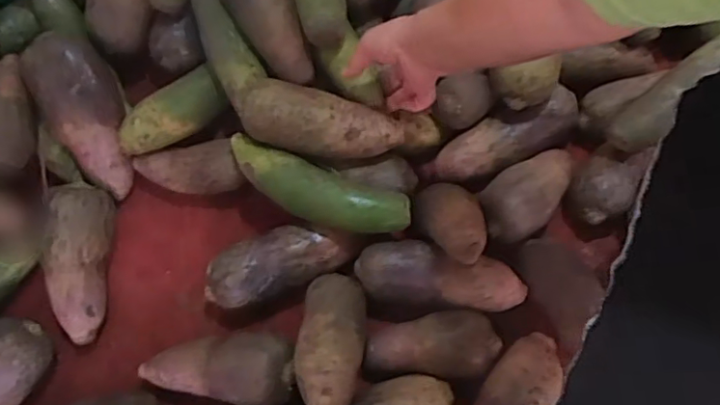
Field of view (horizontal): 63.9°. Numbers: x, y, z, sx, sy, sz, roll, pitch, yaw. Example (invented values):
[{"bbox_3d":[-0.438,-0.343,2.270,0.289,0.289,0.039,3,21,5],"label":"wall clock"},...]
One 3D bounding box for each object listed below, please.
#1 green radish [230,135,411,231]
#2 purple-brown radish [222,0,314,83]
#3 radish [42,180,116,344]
[{"bbox_3d":[-0.049,-0.012,0.598,0.201,0.044,0.058,20,71,9],"label":"green radish"},{"bbox_3d":[-0.118,-0.241,0.643,0.072,0.054,0.233,-20,70,-6],"label":"purple-brown radish"},{"bbox_3d":[-0.301,0.062,0.619,0.053,0.073,0.161,-2,69,1],"label":"radish"}]

